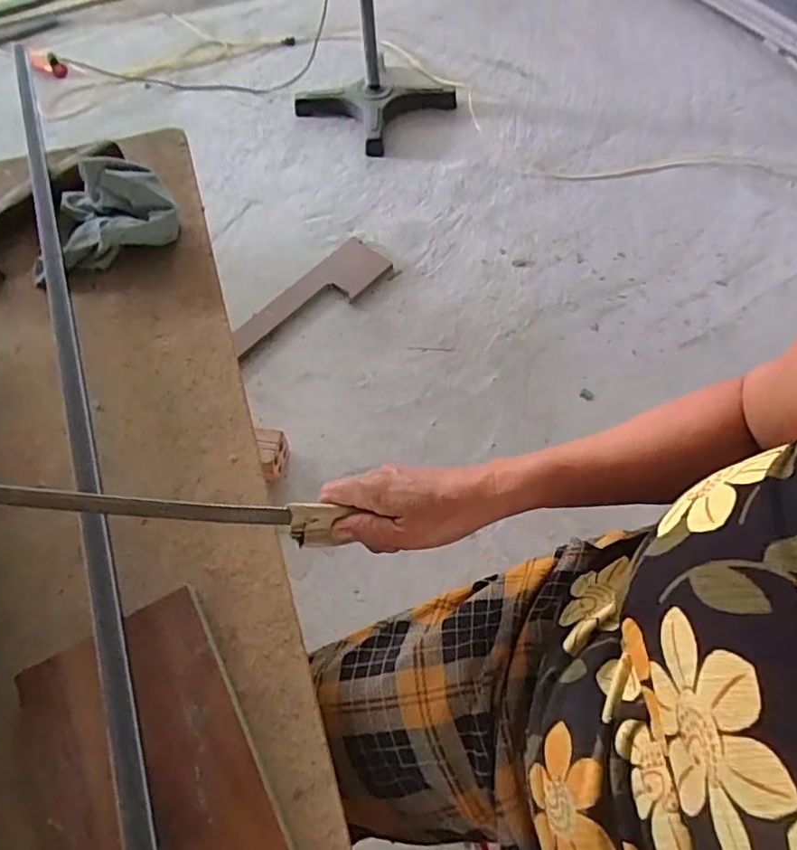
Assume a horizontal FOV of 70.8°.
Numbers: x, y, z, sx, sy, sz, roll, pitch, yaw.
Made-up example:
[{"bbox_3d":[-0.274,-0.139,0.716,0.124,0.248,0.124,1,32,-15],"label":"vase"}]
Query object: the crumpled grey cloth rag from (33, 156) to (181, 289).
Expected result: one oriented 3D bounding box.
[{"bbox_3d":[-0.344,-0.234,0.631,0.168,0.063,0.113,-32,64,-17],"label":"crumpled grey cloth rag"}]

